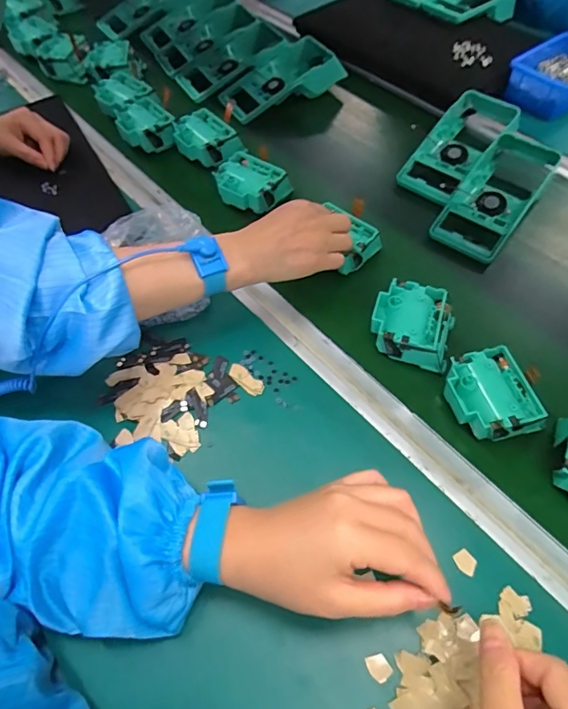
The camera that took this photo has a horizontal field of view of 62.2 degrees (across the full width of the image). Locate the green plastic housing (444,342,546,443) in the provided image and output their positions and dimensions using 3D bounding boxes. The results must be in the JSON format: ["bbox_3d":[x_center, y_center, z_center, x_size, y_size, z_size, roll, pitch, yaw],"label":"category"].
[{"bbox_3d":[0.183,0.037,0.423,0.071,0.035,0.076,-15,60,-7],"label":"green plastic housing"}]

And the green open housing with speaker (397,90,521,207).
[{"bbox_3d":[0.234,-0.278,0.627,0.084,0.048,0.189,33,68,23],"label":"green open housing with speaker"}]

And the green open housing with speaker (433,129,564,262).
[{"bbox_3d":[0.260,-0.195,0.572,0.086,0.049,0.191,32,68,22],"label":"green open housing with speaker"}]

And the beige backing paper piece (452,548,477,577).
[{"bbox_3d":[0.141,0.162,0.366,0.015,0.004,0.018,-32,60,-5],"label":"beige backing paper piece"}]

